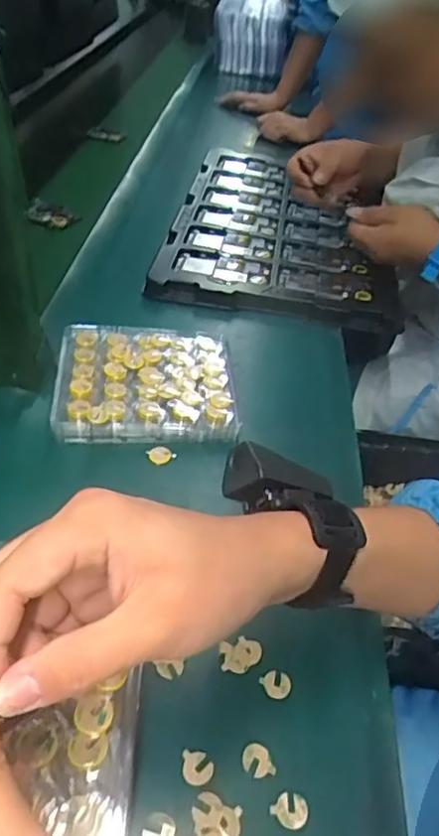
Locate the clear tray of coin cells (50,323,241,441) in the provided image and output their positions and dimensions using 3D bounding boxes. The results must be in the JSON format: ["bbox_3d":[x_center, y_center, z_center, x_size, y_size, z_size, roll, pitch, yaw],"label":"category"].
[{"bbox_3d":[-0.072,-0.038,0.579,0.172,0.037,0.149,0,42,-7],"label":"clear tray of coin cells"}]

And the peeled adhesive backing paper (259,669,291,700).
[{"bbox_3d":[0.038,0.176,0.383,0.018,0.004,0.018,-17,46,-23],"label":"peeled adhesive backing paper"}]

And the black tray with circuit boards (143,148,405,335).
[{"bbox_3d":[0.105,-0.304,0.907,0.334,0.032,0.527,9,42,3],"label":"black tray with circuit boards"}]

